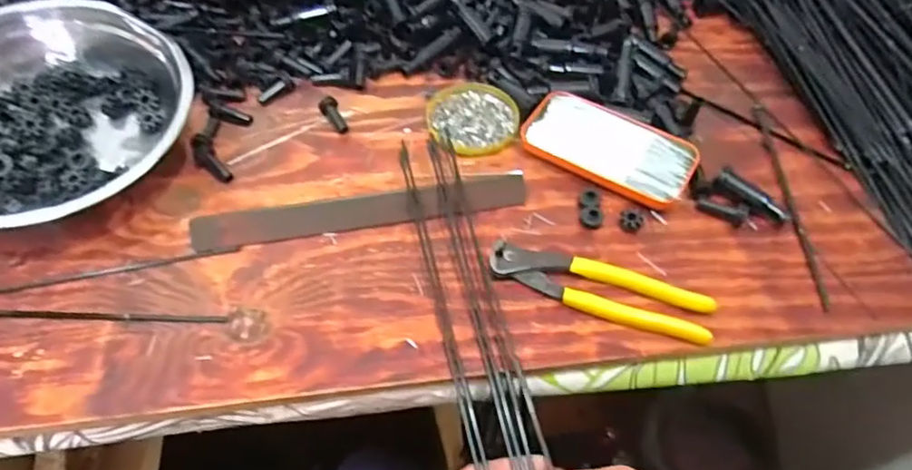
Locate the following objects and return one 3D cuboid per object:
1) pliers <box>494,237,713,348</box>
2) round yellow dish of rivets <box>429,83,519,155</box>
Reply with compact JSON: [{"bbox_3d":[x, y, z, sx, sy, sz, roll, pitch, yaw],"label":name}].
[{"bbox_3d":[0.107,0.039,0.432,0.164,0.015,0.040,20,56,12],"label":"pliers"},{"bbox_3d":[0.016,-0.115,0.539,0.082,0.016,0.094,0,54,-2],"label":"round yellow dish of rivets"}]

